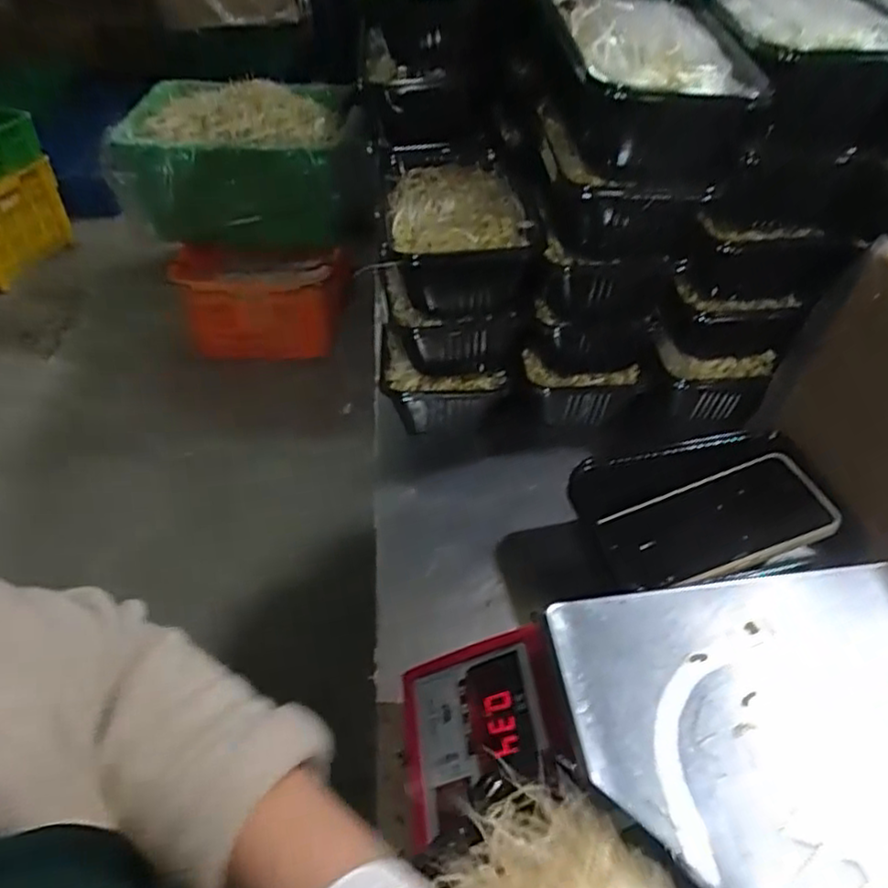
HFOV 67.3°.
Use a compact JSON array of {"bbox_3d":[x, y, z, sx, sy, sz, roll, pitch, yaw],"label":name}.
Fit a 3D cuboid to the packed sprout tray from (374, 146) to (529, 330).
[{"bbox_3d":[0.008,-0.176,0.555,0.118,0.068,0.200,-2,46,-2],"label":"packed sprout tray"}]

